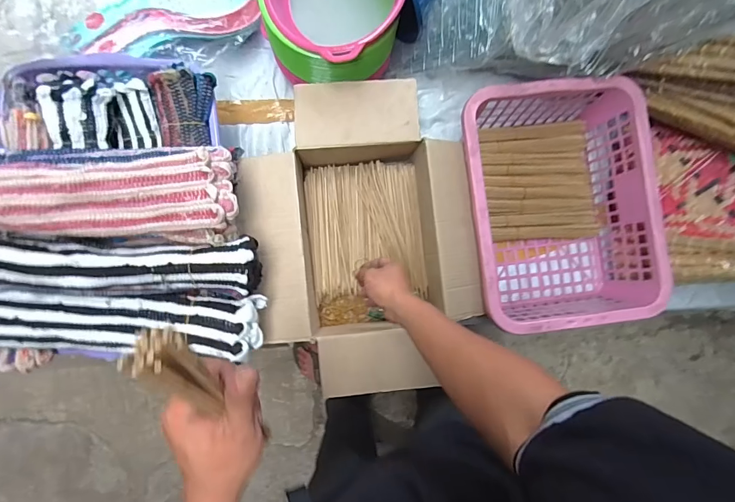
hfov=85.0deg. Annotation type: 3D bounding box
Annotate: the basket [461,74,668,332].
[{"bbox_3d":[0.322,-0.078,0.715,0.300,0.155,0.394,-7,90,-3],"label":"basket"}]

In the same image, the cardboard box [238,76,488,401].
[{"bbox_3d":[-0.006,-0.022,0.692,0.362,0.133,0.477,-7,90,-3],"label":"cardboard box"}]

